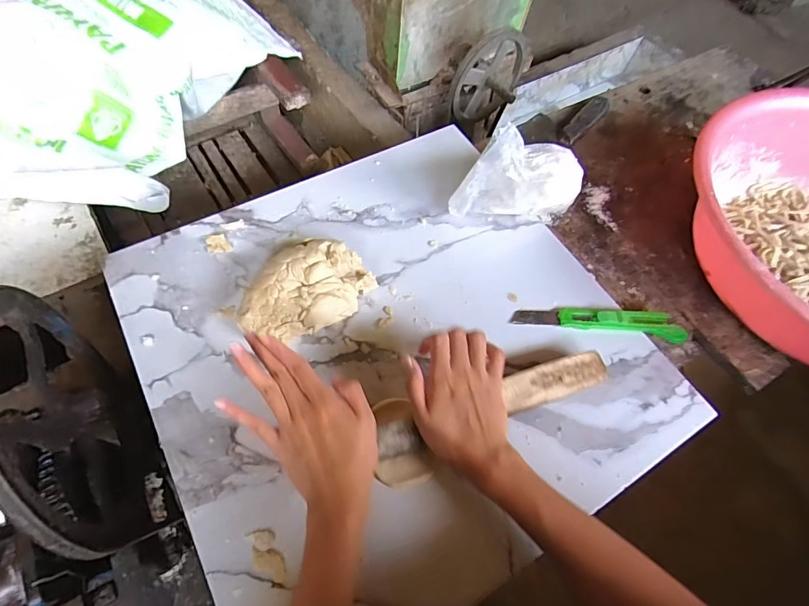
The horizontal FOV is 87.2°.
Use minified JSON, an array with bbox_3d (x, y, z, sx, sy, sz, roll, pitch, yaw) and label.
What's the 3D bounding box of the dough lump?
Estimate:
[{"bbox_3d":[-0.104,-0.014,0.451,0.146,0.057,0.097,-18,65,-13],"label":"dough lump"}]

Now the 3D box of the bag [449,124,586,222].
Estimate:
[{"bbox_3d":[0.145,-0.147,0.502,0.167,0.117,0.069,-25,67,-16],"label":"bag"}]

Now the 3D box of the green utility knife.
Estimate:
[{"bbox_3d":[0.219,0.018,0.482,0.190,0.014,0.036,8,61,-3],"label":"green utility knife"}]

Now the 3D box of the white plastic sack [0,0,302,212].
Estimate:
[{"bbox_3d":[-0.541,-0.432,0.793,0.395,0.193,0.669,23,61,5],"label":"white plastic sack"}]

